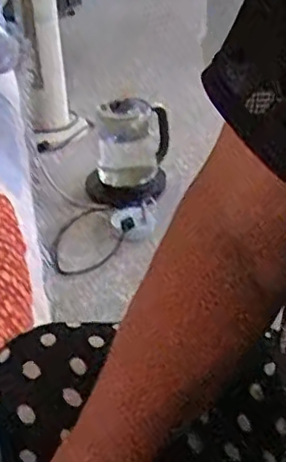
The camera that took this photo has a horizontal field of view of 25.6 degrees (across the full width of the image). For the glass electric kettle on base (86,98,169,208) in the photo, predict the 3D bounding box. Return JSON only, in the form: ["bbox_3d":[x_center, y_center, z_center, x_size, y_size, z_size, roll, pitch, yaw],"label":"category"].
[{"bbox_3d":[-0.043,-0.195,1.482,0.210,0.225,0.183,-4,32,1],"label":"glass electric kettle on base"}]

